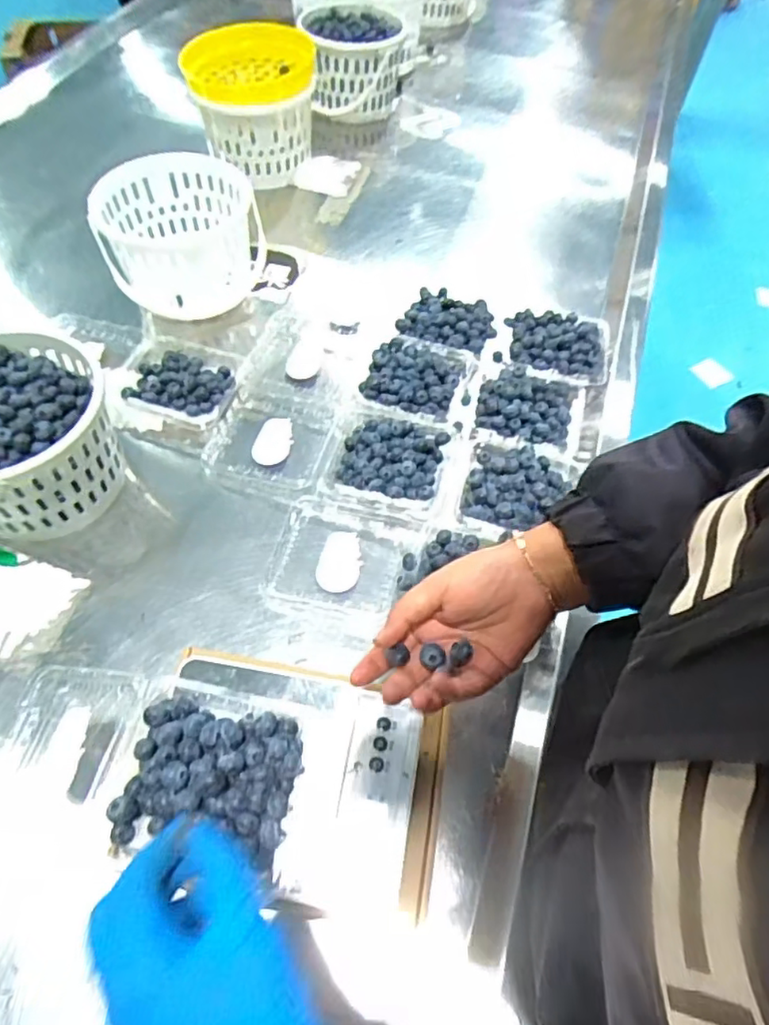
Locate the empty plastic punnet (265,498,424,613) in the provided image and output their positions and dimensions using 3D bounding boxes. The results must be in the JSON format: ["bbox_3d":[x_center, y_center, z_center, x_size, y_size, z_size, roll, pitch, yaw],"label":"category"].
[{"bbox_3d":[-0.039,0.039,0.575,0.133,0.045,0.111,9,59,5],"label":"empty plastic punnet"}]

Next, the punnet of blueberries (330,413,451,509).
[{"bbox_3d":[0.005,-0.060,0.618,0.107,0.036,0.105,12,60,9],"label":"punnet of blueberries"}]

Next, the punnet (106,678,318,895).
[{"bbox_3d":[-0.104,0.170,0.396,0.116,0.033,0.106,9,60,7],"label":"punnet"}]

